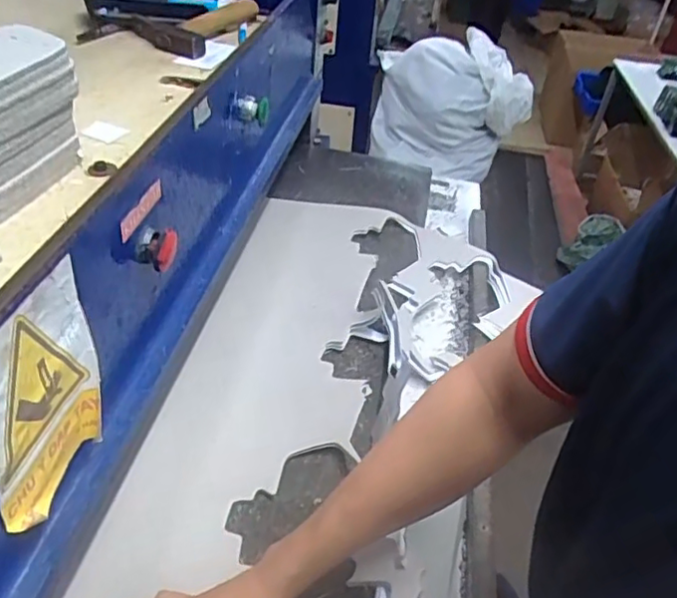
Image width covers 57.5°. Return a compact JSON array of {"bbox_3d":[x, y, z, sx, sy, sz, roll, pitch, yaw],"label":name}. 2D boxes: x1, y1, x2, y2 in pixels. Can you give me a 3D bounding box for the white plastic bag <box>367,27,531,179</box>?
[{"bbox_3d":[0.340,-0.581,1.851,0.459,0.326,0.316,10,39,3],"label":"white plastic bag"}]

